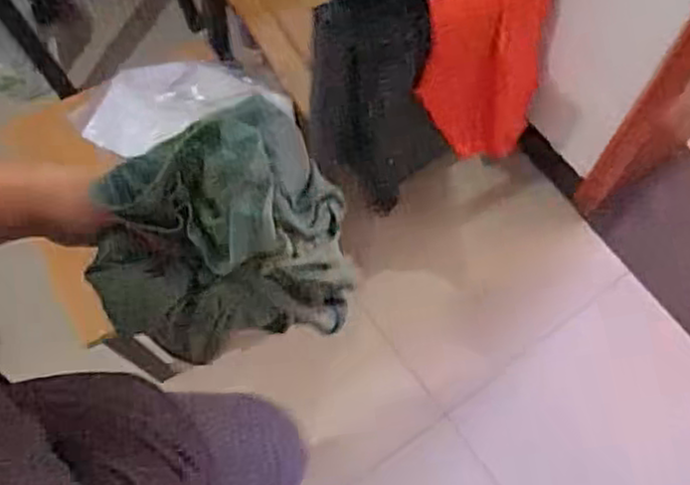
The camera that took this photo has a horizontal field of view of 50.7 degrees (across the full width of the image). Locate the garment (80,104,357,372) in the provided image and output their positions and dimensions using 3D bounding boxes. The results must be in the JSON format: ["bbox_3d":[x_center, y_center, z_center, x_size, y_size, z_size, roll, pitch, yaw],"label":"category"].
[{"bbox_3d":[-0.076,0.001,0.444,0.147,0.130,0.102,-15,70,-3],"label":"garment"}]

